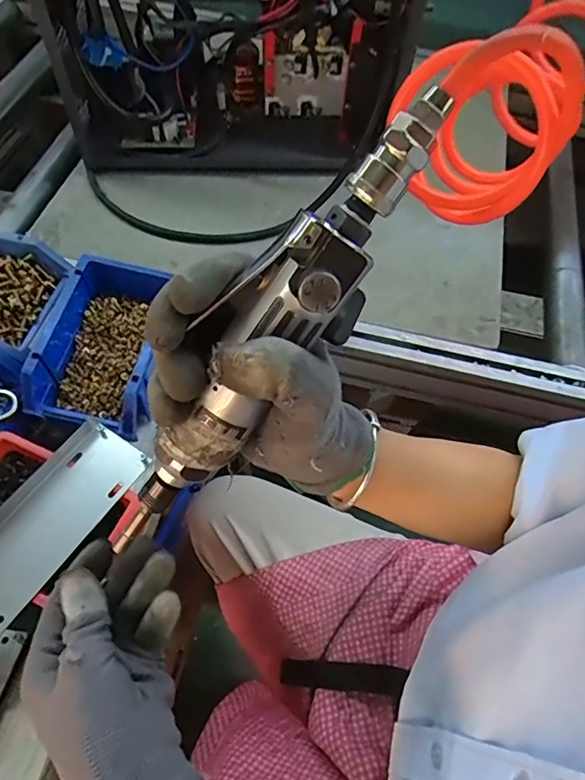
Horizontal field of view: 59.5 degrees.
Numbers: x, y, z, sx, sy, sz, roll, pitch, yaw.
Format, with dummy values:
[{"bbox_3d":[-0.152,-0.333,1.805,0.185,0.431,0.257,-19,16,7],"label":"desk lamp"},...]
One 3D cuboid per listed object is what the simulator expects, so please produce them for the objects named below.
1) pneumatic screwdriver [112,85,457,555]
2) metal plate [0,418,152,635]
[{"bbox_3d":[-0.006,-0.033,0.240,0.048,0.042,0.220,45,110,20],"label":"pneumatic screwdriver"},{"bbox_3d":[-0.195,0.104,0.390,0.073,0.016,0.178,33,63,15],"label":"metal plate"}]

